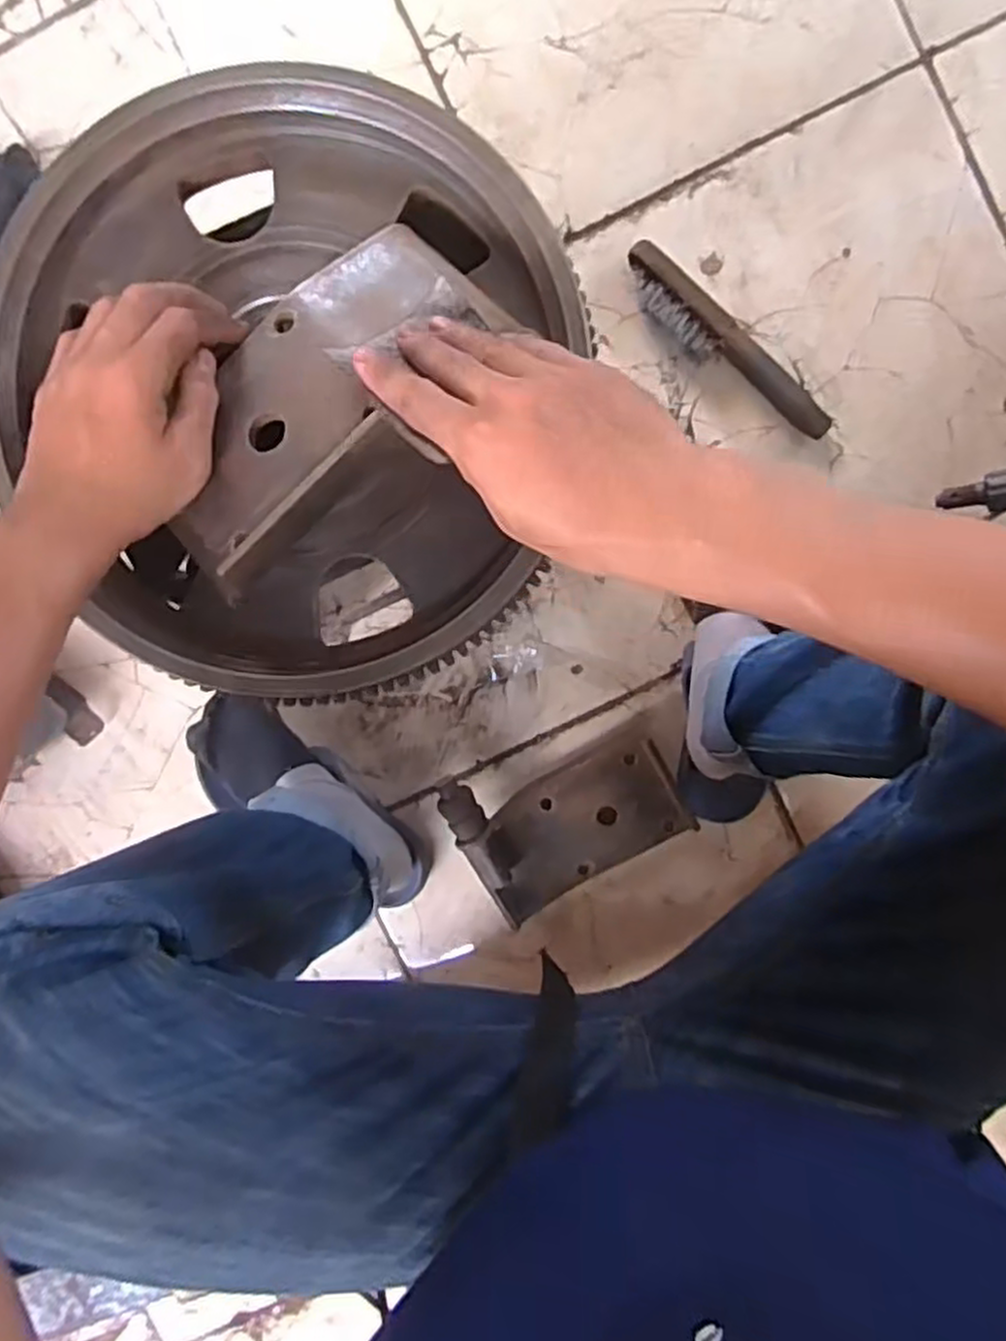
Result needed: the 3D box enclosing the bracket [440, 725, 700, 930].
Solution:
[{"bbox_3d":[0.061,0.132,0.714,0.201,0.058,0.154,-28,93,4],"label":"bracket"}]

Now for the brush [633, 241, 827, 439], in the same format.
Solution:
[{"bbox_3d":[0.203,-0.295,0.699,0.236,0.039,0.043,40,95,-1],"label":"brush"}]

